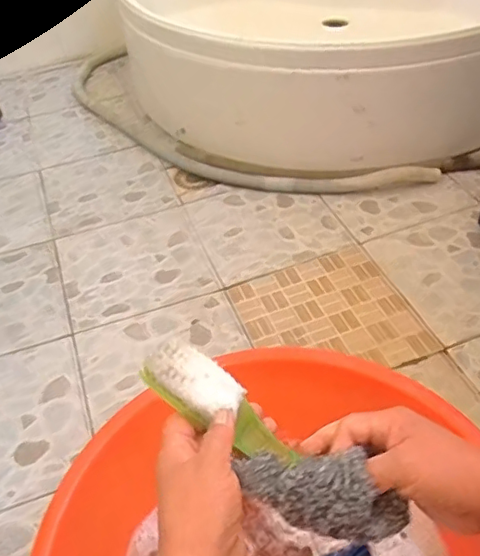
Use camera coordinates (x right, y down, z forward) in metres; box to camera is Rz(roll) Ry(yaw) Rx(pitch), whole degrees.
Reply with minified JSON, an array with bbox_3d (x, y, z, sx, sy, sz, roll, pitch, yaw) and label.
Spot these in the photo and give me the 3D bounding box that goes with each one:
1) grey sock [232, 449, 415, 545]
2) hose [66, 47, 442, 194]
[{"bbox_3d":[0.055,0.139,0.372,0.111,0.042,0.045,12,46,15],"label":"grey sock"},{"bbox_3d":[-0.084,-0.407,1.498,1.165,0.043,0.333,31,54,31],"label":"hose"}]

